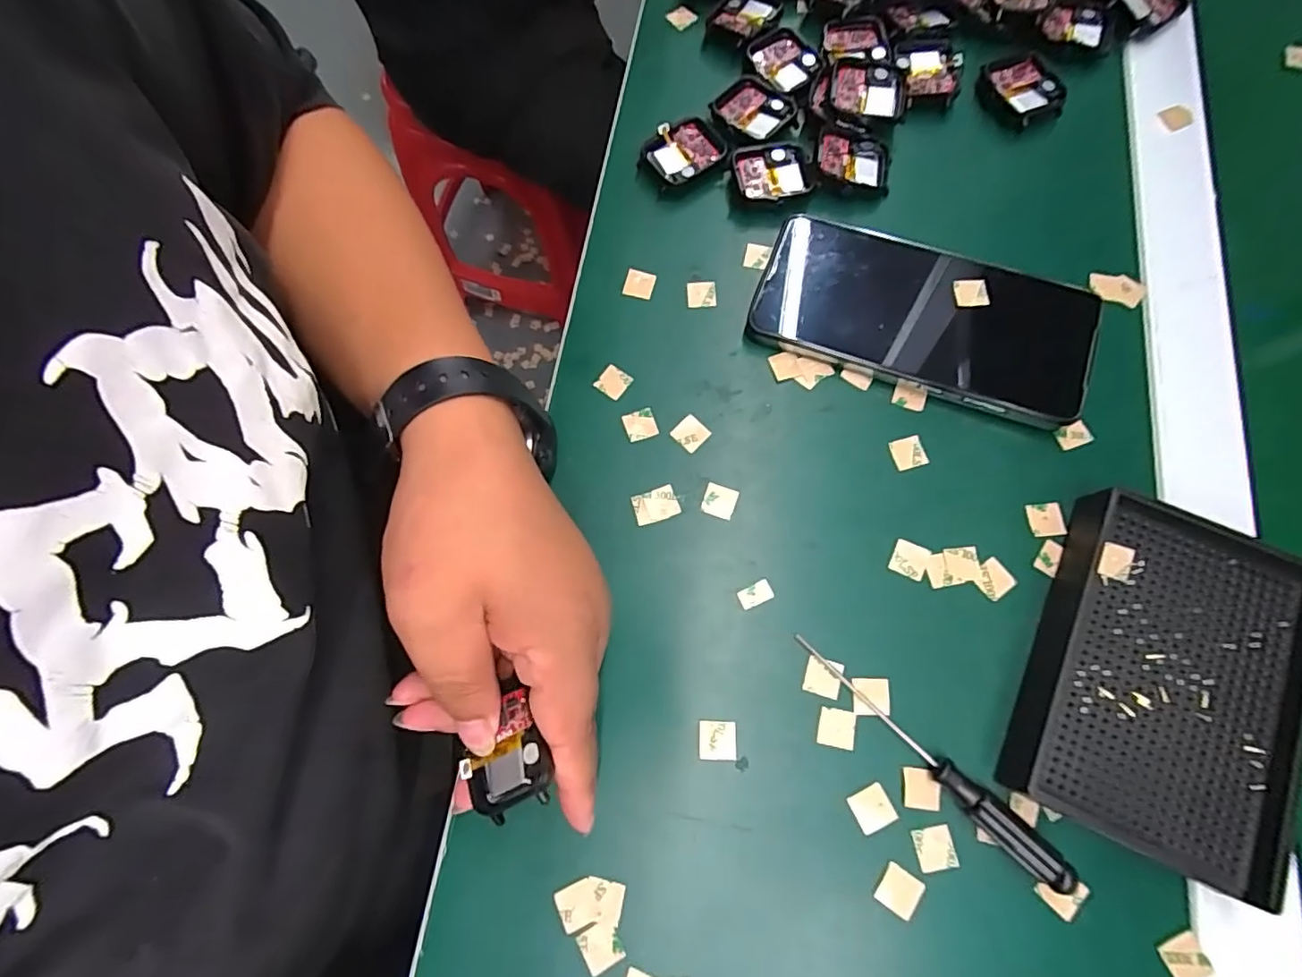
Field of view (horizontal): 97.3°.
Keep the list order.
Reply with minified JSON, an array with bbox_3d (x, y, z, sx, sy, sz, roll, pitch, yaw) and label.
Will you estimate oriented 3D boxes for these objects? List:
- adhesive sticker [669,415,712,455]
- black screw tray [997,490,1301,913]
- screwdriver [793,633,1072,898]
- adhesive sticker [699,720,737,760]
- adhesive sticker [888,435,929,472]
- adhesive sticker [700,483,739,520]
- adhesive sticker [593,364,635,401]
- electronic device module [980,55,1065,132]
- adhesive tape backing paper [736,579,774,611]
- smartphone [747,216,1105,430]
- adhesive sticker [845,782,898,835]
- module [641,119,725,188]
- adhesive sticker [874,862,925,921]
[{"bbox_3d":[0.020,-0.028,0.288,0.015,0.004,0.014,42,80,12],"label":"adhesive sticker"},{"bbox_3d":[0.215,0.080,0.238,0.092,0.024,0.135,24,76,8],"label":"black screw tray"},{"bbox_3d":[0.112,0.111,0.237,0.129,0.014,0.013,41,79,12],"label":"screwdriver"},{"bbox_3d":[0.029,0.109,0.249,0.016,0.004,0.016,1,75,4],"label":"adhesive sticker"},{"bbox_3d":[0.126,-0.018,0.281,0.015,0.004,0.016,-18,74,-3],"label":"adhesive sticker"},{"bbox_3d":[0.033,0.006,0.279,0.015,0.004,0.015,18,81,5],"label":"adhesive sticker"},{"bbox_3d":[-0.020,-0.055,0.299,0.016,0.004,0.015,36,83,7],"label":"adhesive sticker"},{"bbox_3d":[0.218,-0.233,0.335,0.038,0.009,0.043,-20,75,-4],"label":"electronic device module"},{"bbox_3d":[0.049,0.049,0.265,0.016,0.004,0.009,-24,75,-5],"label":"adhesive tape backing paper"},{"bbox_3d":[0.137,-0.088,0.294,0.161,0.017,0.076,20,76,7],"label":"smartphone"},{"bbox_3d":[0.092,0.133,0.237,0.016,0.004,0.015,-26,75,-6],"label":"adhesive sticker"},{"bbox_3d":[0.019,-0.194,0.329,0.044,0.009,0.034,-32,76,-7],"label":"module"},{"bbox_3d":[0.100,0.162,0.230,0.016,0.004,0.015,33,76,9],"label":"adhesive sticker"}]

